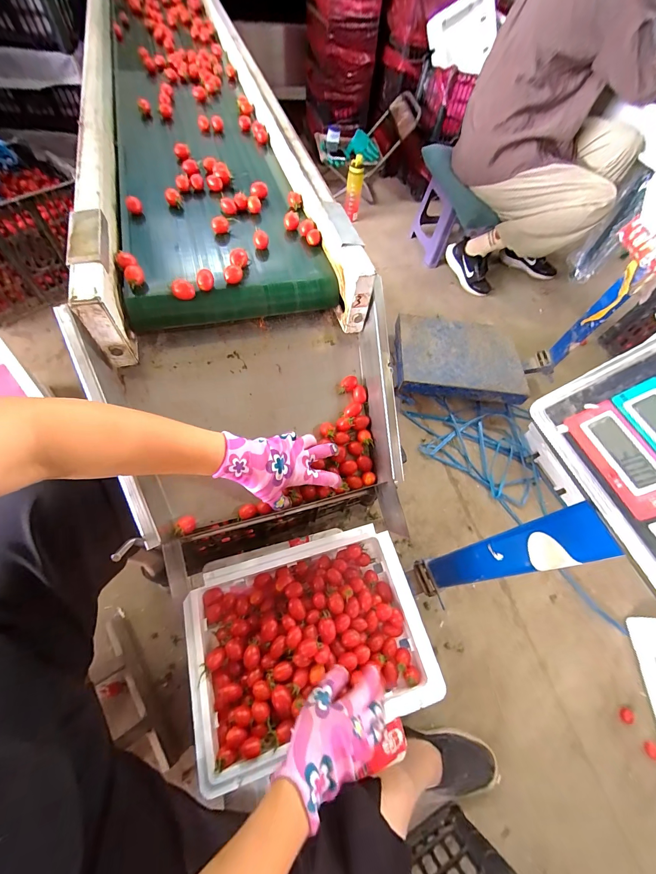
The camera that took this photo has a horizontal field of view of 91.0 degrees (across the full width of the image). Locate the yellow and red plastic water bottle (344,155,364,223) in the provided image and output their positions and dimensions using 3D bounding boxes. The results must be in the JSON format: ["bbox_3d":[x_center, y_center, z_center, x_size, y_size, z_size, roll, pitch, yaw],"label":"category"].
[{"bbox_3d":[0.113,-1.092,1.428,0.071,0.230,0.058,7,58,1],"label":"yellow and red plastic water bottle"}]

